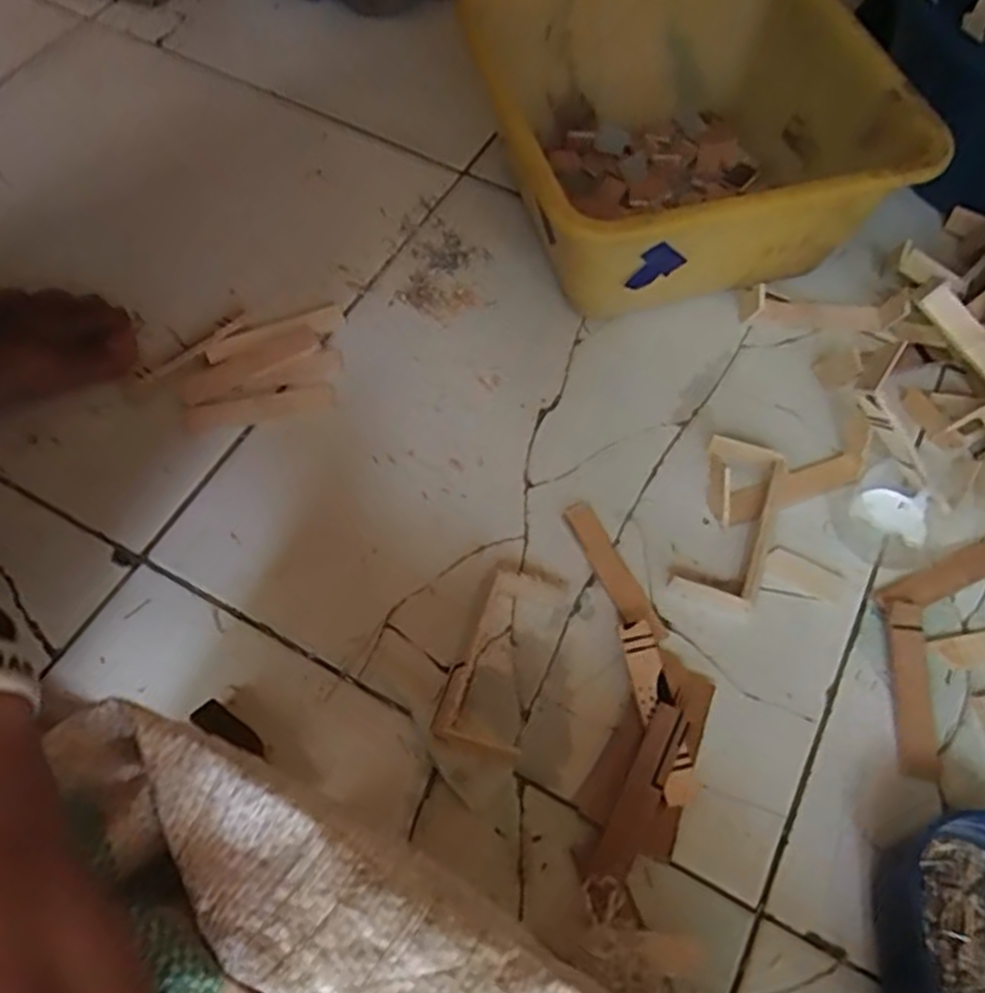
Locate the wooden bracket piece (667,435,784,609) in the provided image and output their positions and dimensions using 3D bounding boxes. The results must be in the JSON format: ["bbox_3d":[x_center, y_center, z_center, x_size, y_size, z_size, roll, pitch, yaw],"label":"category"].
[{"bbox_3d":[0.146,0.017,0.481,0.052,0.026,0.102,18,64,9],"label":"wooden bracket piece"}]

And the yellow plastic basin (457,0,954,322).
[{"bbox_3d":[0.131,-0.261,0.579,0.261,0.132,0.278,-14,63,-7],"label":"yellow plastic basin"}]

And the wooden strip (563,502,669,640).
[{"bbox_3d":[0.074,0.046,0.484,0.020,0.006,0.097,-24,65,-12],"label":"wooden strip"}]

